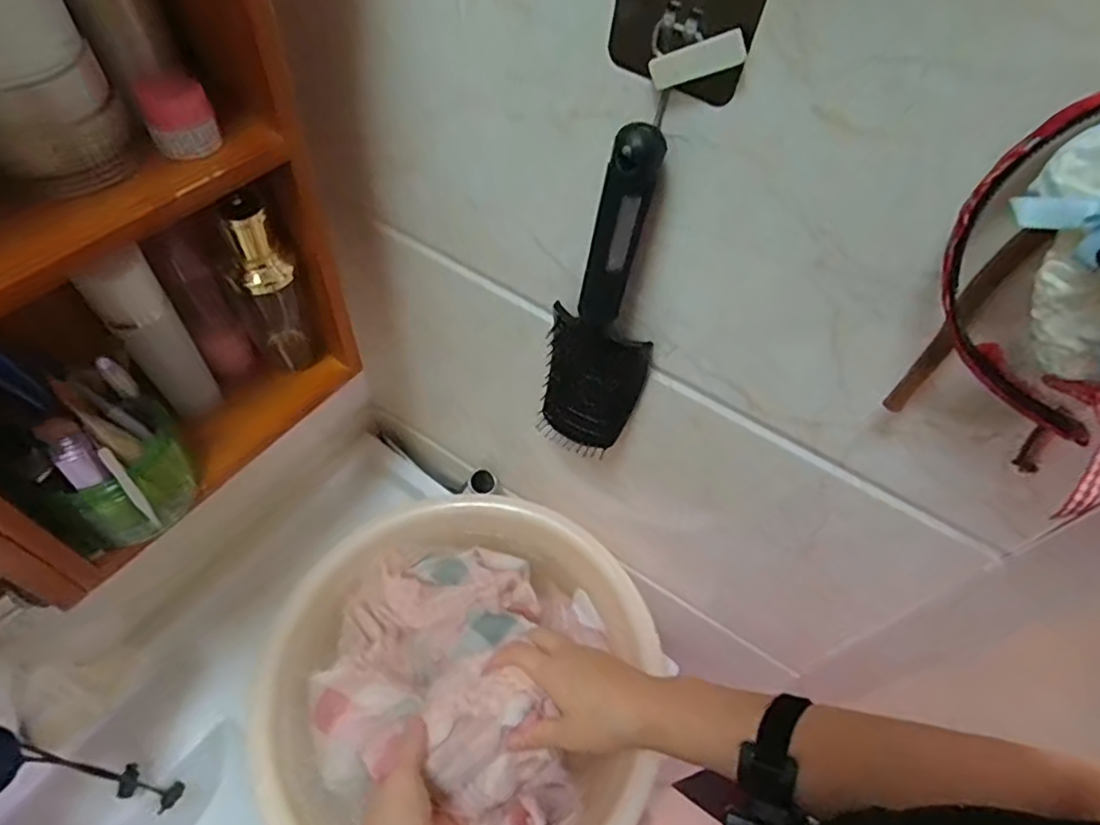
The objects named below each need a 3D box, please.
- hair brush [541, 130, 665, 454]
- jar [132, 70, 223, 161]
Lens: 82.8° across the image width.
[{"bbox_3d":[0.035,-0.059,0.395,0.067,0.248,0.028,17,55,6],"label":"hair brush"},{"bbox_3d":[-0.191,-0.154,0.322,0.032,0.032,0.027,-24,60,-20],"label":"jar"}]

